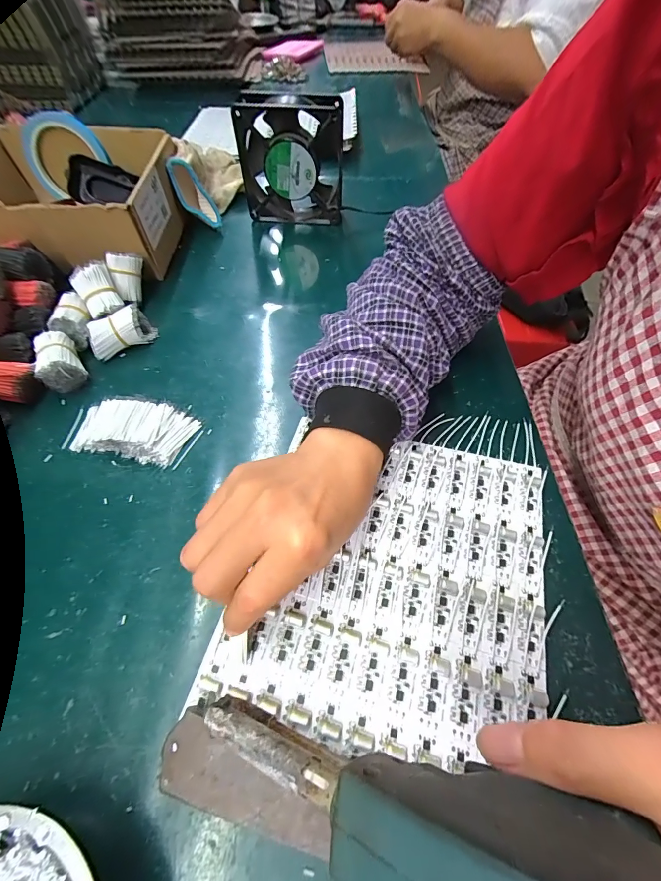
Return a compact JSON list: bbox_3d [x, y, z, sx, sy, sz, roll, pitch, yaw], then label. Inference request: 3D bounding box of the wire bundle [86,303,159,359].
[{"bbox_3d":[-0.204,-0.106,0.354,0.058,0.031,0.027,-28,61,-17],"label":"wire bundle"}]

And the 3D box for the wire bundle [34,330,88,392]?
[{"bbox_3d":[-0.246,-0.071,0.329,0.034,0.032,0.049,-29,61,-18],"label":"wire bundle"}]

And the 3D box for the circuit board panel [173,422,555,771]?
[{"bbox_3d":[0.041,0.084,0.247,0.191,0.006,0.202,14,59,10],"label":"circuit board panel"}]

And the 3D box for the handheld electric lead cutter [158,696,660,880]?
[{"bbox_3d":[0.006,0.134,0.133,0.203,0.064,0.046,-23,46,38],"label":"handheld electric lead cutter"}]

